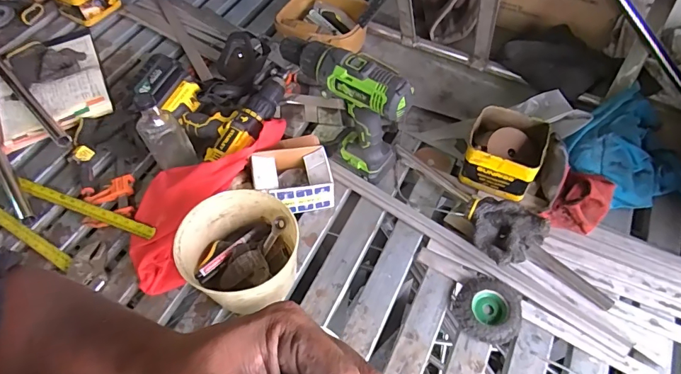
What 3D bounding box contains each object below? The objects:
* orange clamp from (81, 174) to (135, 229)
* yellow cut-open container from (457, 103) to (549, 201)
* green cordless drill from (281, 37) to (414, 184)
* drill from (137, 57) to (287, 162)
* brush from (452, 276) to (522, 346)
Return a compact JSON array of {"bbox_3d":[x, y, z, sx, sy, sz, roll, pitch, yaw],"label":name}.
[{"bbox_3d":[-0.409,0.031,0.757,0.088,0.029,0.089,-15,57,-8],"label":"orange clamp"},{"bbox_3d":[0.282,-0.059,0.742,0.121,0.088,0.131,20,59,14],"label":"yellow cut-open container"},{"bbox_3d":[0.012,-0.128,0.706,0.220,0.229,0.070,36,64,22],"label":"green cordless drill"},{"bbox_3d":[-0.262,-0.140,0.810,0.275,0.072,0.187,12,58,10],"label":"drill"},{"bbox_3d":[0.220,0.180,0.637,0.092,0.023,0.096,-1,57,1],"label":"brush"}]

